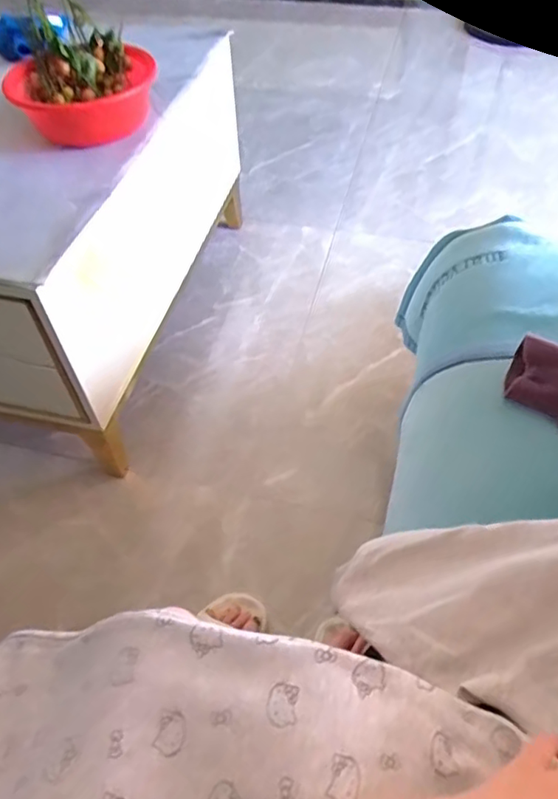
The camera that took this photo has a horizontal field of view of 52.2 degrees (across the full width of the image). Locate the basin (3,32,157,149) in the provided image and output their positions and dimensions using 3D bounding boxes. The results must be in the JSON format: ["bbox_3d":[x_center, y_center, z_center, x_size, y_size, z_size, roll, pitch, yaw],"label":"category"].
[{"bbox_3d":[-0.295,-0.487,0.900,0.177,0.097,0.174,20,56,17],"label":"basin"}]

